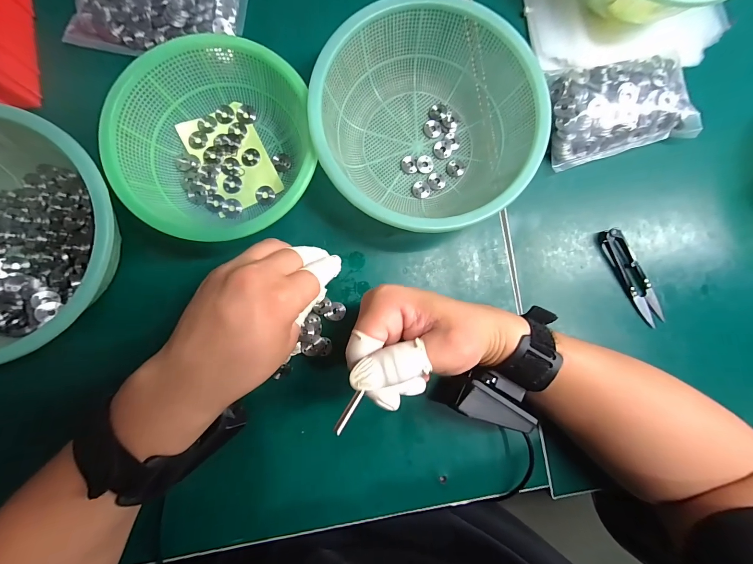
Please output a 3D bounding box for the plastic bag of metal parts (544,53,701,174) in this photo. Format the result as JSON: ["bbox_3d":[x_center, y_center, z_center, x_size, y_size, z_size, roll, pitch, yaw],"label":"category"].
[{"bbox_3d":[0.236,-0.171,0.305,0.138,0.032,0.086,-15,87,-5],"label":"plastic bag of metal parts"}]

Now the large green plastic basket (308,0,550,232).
[{"bbox_3d":[0.039,-0.131,0.276,0.176,0.066,0.181,0,86,-4],"label":"large green plastic basket"}]

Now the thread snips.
[{"bbox_3d":[0.253,-0.005,0.311,0.024,0.012,0.102,-28,88,-5],"label":"thread snips"}]

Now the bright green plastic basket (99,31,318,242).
[{"bbox_3d":[-0.131,-0.113,0.267,0.153,0.046,0.160,-5,86,-4],"label":"bright green plastic basket"}]

